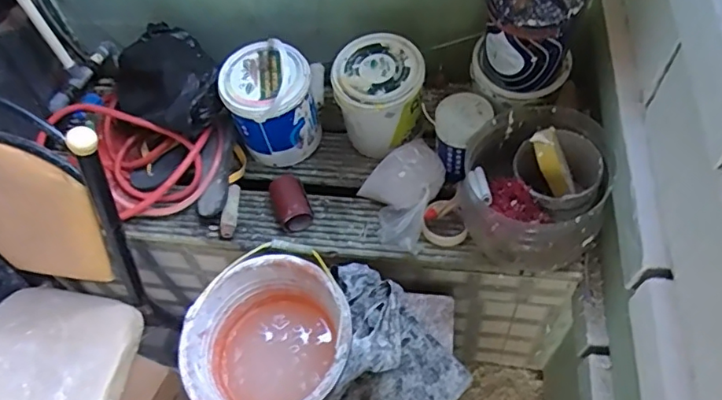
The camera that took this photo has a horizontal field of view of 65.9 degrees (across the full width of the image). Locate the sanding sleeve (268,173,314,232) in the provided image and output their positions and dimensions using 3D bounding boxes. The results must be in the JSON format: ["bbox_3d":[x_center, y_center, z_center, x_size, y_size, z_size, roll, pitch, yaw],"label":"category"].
[{"bbox_3d":[-0.146,-0.001,1.127,0.069,0.065,0.117,-20,56,-9],"label":"sanding sleeve"}]

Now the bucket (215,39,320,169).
[{"bbox_3d":[-0.184,-0.197,1.148,0.169,0.240,0.166,-2,55,4],"label":"bucket"}]

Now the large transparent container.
[{"bbox_3d":[0.304,-0.021,1.002,0.239,0.213,0.256,9,56,11],"label":"large transparent container"}]

